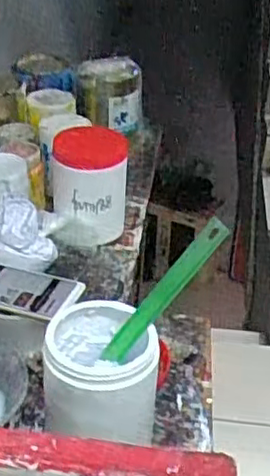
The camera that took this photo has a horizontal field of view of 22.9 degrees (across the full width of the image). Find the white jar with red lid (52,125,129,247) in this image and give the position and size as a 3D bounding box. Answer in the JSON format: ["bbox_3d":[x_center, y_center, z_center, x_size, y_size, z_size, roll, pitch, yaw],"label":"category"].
[{"bbox_3d":[-0.062,-0.072,0.920,0.099,0.130,0.103,3,33,-2],"label":"white jar with red lid"}]

